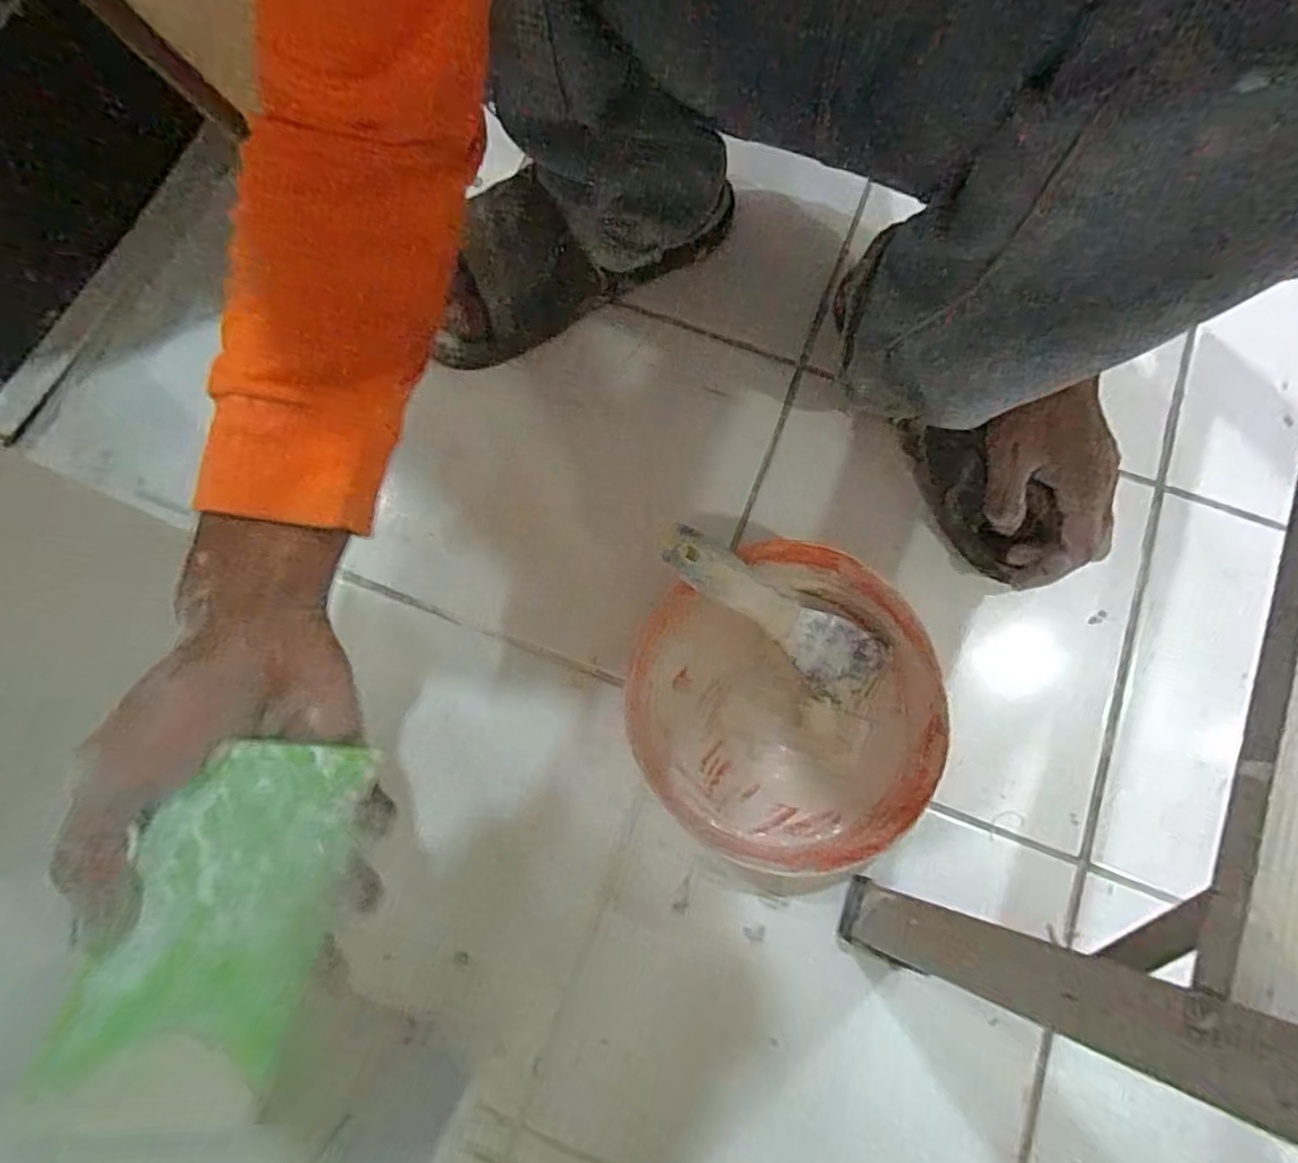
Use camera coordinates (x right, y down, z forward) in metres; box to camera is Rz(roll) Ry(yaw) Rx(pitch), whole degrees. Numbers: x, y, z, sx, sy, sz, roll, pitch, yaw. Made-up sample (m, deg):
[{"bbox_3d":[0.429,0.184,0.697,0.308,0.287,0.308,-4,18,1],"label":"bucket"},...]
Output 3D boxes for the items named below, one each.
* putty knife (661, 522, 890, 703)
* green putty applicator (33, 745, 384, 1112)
[{"bbox_3d":[0.083,0.023,0.431,0.181,0.019,0.050,33,76,-23],"label":"putty knife"},{"bbox_3d":[-0.175,0.131,0.271,0.076,0.007,0.127,21,69,-25],"label":"green putty applicator"}]

